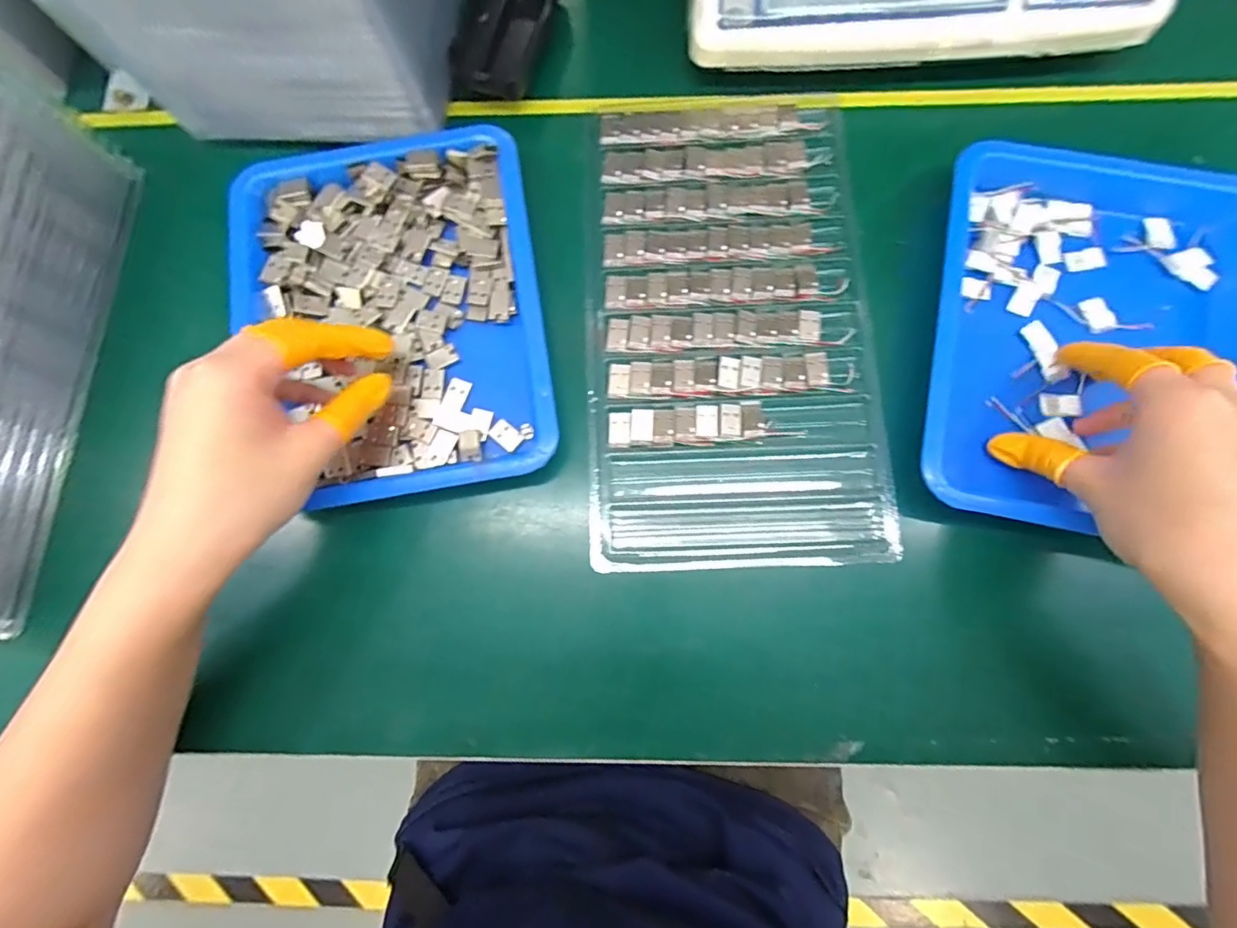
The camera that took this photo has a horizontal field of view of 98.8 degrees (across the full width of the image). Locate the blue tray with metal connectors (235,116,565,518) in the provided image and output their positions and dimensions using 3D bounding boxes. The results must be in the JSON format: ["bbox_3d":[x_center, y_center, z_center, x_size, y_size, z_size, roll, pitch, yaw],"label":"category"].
[{"bbox_3d":[-0.128,-0.087,0.307,0.164,0.021,0.211,-10,80,-1],"label":"blue tray with metal connectors"}]

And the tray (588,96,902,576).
[{"bbox_3d":[0.064,-0.086,0.311,0.158,0.009,0.286,-1,80,0],"label":"tray"}]

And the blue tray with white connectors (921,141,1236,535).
[{"bbox_3d":[0.261,-0.075,0.294,0.172,0.027,0.228,12,80,3],"label":"blue tray with white connectors"}]

